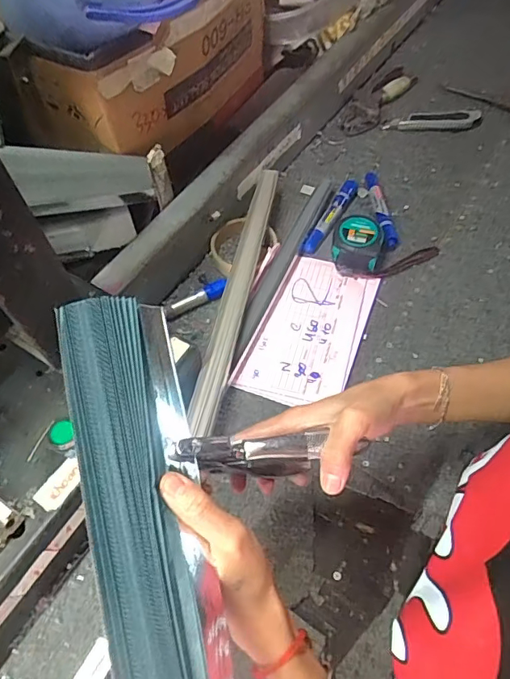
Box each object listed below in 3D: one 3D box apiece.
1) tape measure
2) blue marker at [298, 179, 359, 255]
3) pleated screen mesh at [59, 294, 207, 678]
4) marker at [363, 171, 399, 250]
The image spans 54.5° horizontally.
[{"bbox_3d":[0.165,-0.113,0.625,0.133,0.040,0.074,12,61,9],"label":"tape measure"},{"bbox_3d":[0.102,-0.170,0.672,0.020,0.014,0.144,28,64,16],"label":"blue marker"},{"bbox_3d":[-0.052,0.163,0.254,0.050,0.018,0.396,-13,73,-7],"label":"pleated screen mesh"},{"bbox_3d":[0.172,-0.180,0.670,0.023,0.016,0.141,-4,60,-2],"label":"marker"}]

